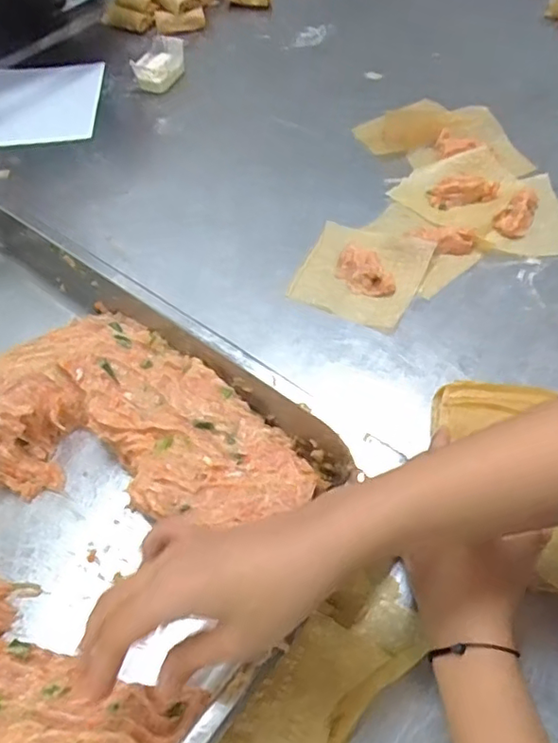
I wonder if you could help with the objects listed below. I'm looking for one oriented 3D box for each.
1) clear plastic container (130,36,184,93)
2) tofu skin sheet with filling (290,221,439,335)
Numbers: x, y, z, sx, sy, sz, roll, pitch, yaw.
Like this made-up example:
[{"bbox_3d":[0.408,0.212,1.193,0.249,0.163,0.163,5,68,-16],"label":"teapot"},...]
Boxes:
[{"bbox_3d":[-0.163,-0.419,0.789,0.059,0.036,0.080,11,57,11],"label":"clear plastic container"},{"bbox_3d":[0.081,-0.103,0.565,0.114,0.019,0.112,23,60,18],"label":"tofu skin sheet with filling"}]

